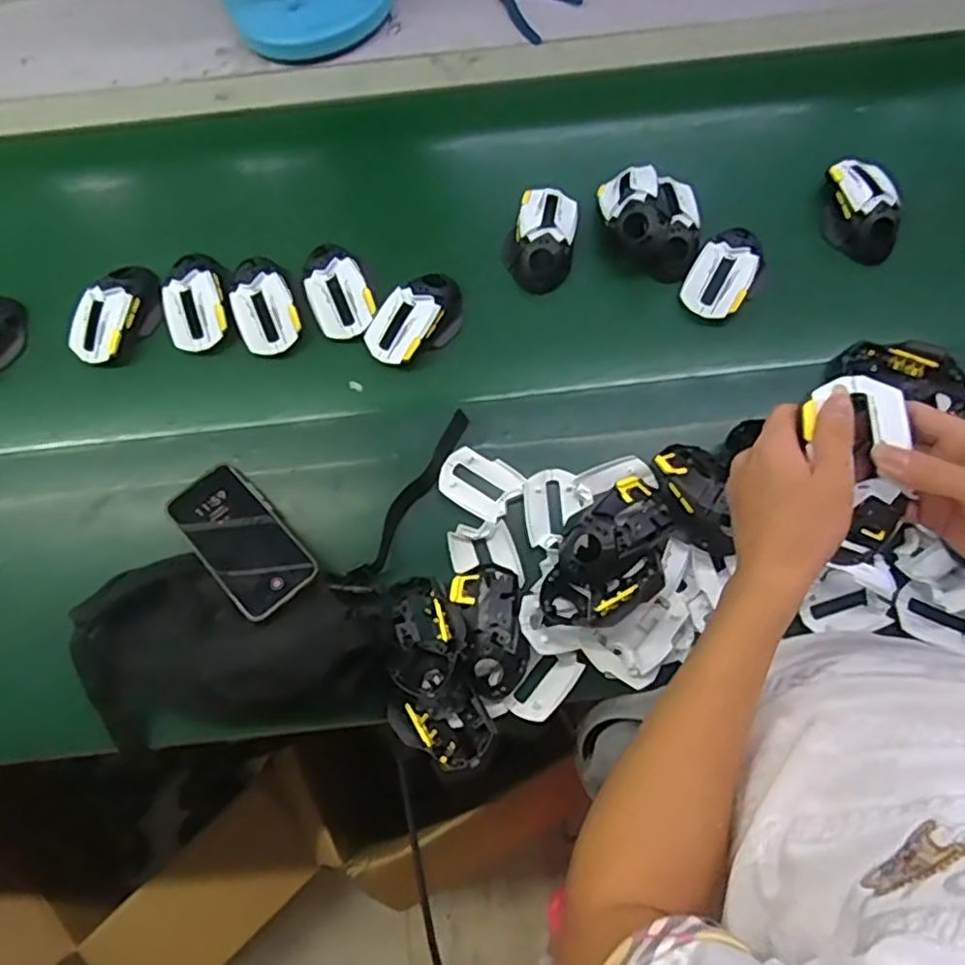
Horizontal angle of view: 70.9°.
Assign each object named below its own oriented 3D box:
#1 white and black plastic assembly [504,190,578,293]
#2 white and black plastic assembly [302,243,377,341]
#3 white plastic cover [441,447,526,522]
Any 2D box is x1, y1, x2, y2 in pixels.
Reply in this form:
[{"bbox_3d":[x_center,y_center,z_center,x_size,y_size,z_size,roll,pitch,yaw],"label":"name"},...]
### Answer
[{"bbox_3d":[0.066,-0.265,0.743,0.073,0.046,0.116,19,76,6],"label":"white and black plastic assembly"},{"bbox_3d":[-0.156,-0.205,0.718,0.064,0.032,0.108,-25,76,-5],"label":"white and black plastic assembly"},{"bbox_3d":[-0.002,-0.001,0.674,0.077,0.013,0.062,34,78,10],"label":"white plastic cover"}]

